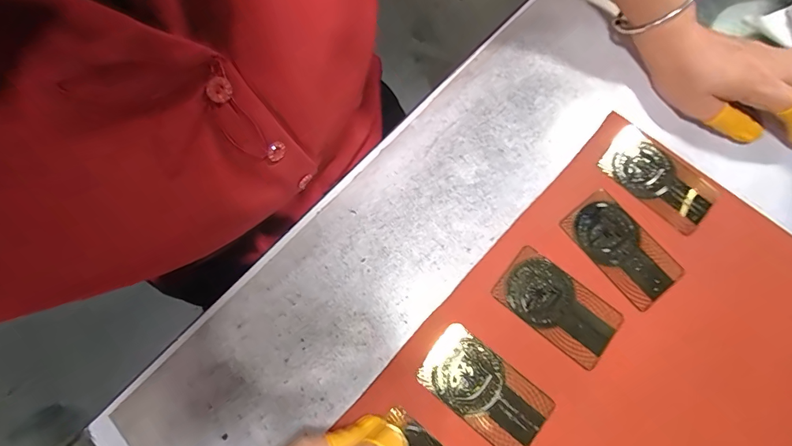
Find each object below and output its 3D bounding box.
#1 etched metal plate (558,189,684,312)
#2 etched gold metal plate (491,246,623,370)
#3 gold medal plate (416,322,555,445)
[{"bbox_3d":[0.170,0.019,0.299,0.048,0.004,0.084,-36,77,-10],"label":"etched metal plate"},{"bbox_3d":[0.117,0.060,0.286,0.085,0.004,0.048,38,76,9],"label":"etched gold metal plate"},{"bbox_3d":[0.060,0.115,0.271,0.087,0.004,0.048,38,78,11],"label":"gold medal plate"}]

